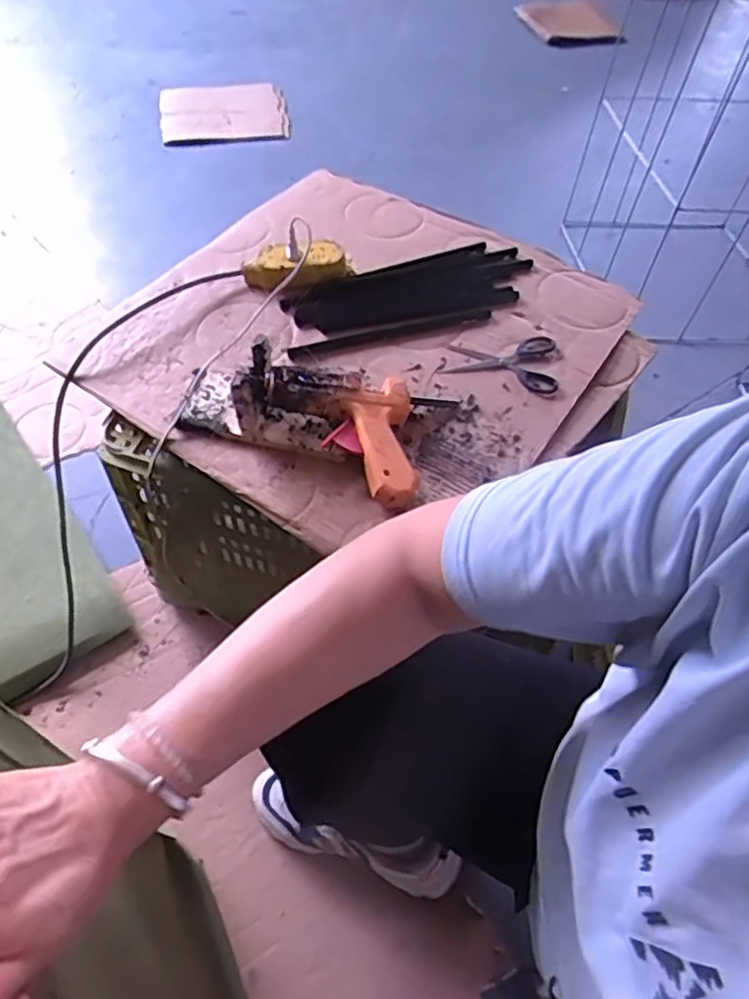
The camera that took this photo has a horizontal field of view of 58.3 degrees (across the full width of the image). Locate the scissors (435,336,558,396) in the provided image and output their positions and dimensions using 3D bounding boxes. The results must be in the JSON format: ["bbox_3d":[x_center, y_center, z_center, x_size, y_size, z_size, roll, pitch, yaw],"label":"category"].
[{"bbox_3d":[0.159,-0.175,0.820,0.135,0.011,0.098,16,58,6],"label":"scissors"}]

